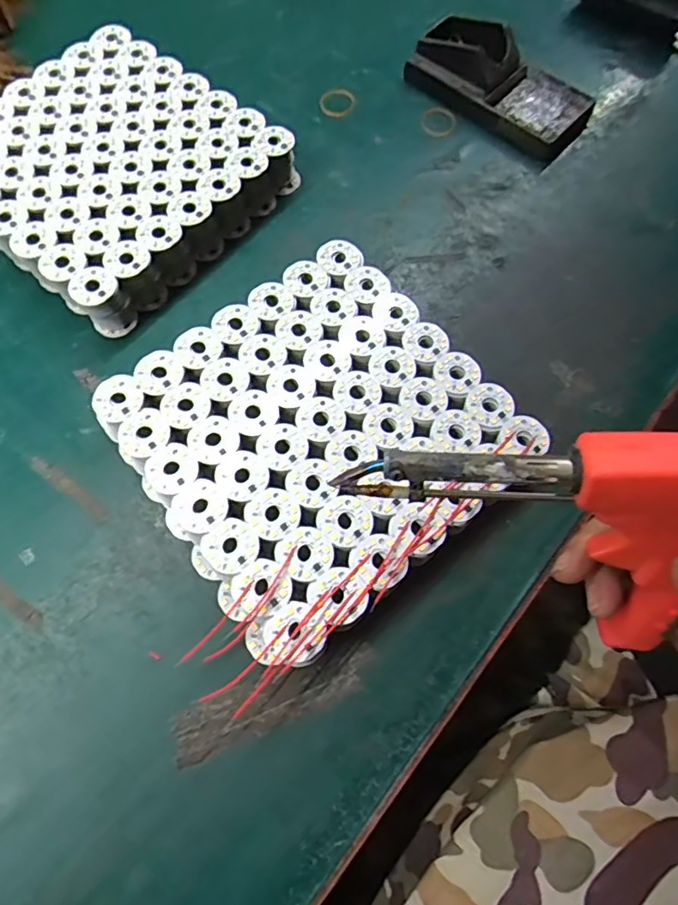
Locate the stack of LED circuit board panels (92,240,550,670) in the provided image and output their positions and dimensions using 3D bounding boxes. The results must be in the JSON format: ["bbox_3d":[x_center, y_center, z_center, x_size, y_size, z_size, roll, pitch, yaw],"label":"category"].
[{"bbox_3d":[-0.015,-0.013,0.379,0.219,0.032,0.213,-38,73,-15],"label":"stack of LED circuit board panels"}]

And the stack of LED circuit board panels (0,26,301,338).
[{"bbox_3d":[-0.180,-0.223,0.452,0.208,0.039,0.208,37,71,13],"label":"stack of LED circuit board panels"}]

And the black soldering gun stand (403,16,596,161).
[{"bbox_3d":[0.143,-0.329,0.504,0.163,0.037,0.088,38,71,13],"label":"black soldering gun stand"}]

